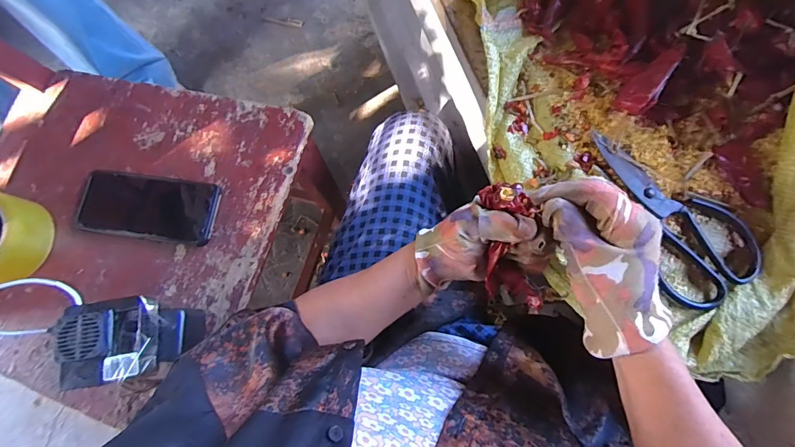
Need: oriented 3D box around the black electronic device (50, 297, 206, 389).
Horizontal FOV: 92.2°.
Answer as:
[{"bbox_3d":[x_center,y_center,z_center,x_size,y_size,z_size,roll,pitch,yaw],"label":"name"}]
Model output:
[{"bbox_3d":[-0.262,0.116,0.387,0.091,0.094,0.074,-11,77,-1],"label":"black electronic device"}]

